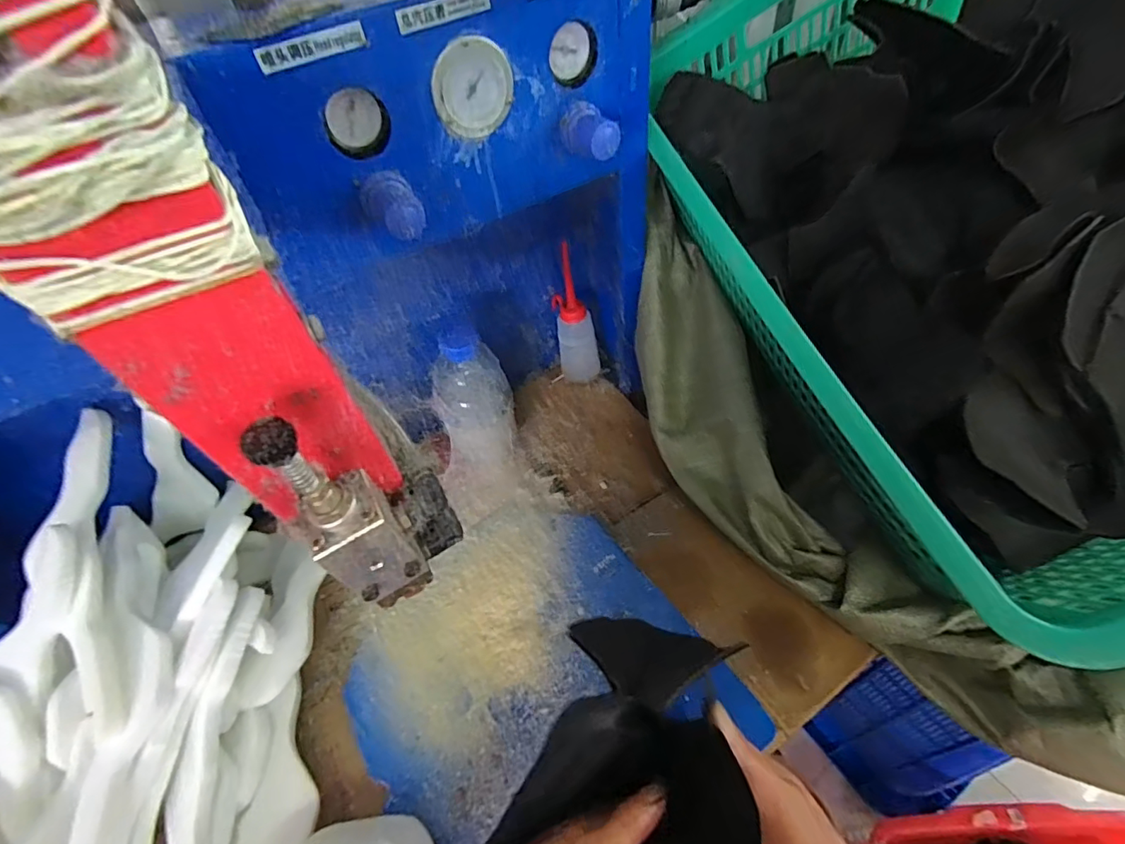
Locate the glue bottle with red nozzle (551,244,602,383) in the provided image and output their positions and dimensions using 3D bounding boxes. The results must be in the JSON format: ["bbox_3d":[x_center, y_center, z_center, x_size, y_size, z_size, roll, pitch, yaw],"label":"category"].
[{"bbox_3d":[0.019,-0.127,0.650,0.053,0.170,0.051,-12,52,-3],"label":"glue bottle with red nozzle"}]

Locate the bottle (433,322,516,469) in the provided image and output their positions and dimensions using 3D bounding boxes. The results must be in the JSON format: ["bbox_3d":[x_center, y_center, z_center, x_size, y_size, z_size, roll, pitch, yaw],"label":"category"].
[{"bbox_3d":[-0.100,-0.023,0.580,0.076,0.175,0.071,4,52,9],"label":"bottle"}]

